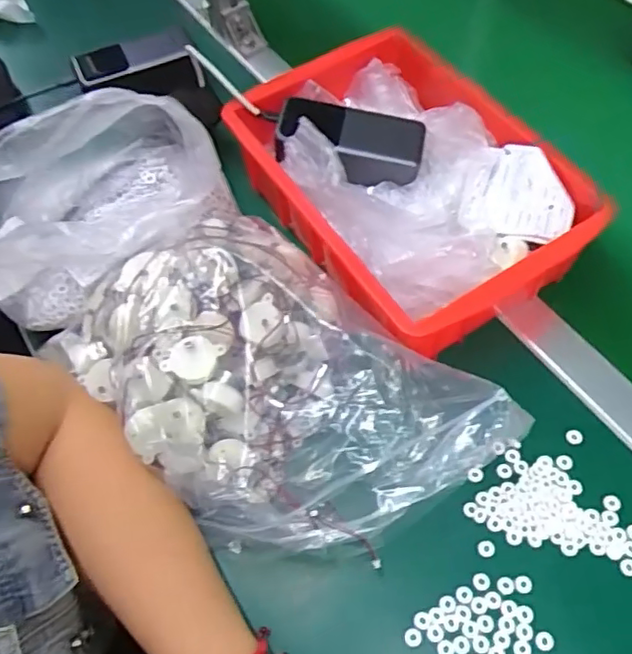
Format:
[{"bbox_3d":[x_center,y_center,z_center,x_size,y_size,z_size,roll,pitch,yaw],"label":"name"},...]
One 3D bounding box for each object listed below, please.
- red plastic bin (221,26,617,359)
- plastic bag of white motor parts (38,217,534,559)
[{"bbox_3d":[0.079,-0.125,0.518,0.211,0.107,0.289,-28,61,-13],"label":"red plastic bin"},{"bbox_3d":[-0.038,0.045,0.435,0.310,0.111,0.186,35,67,22],"label":"plastic bag of white motor parts"}]

